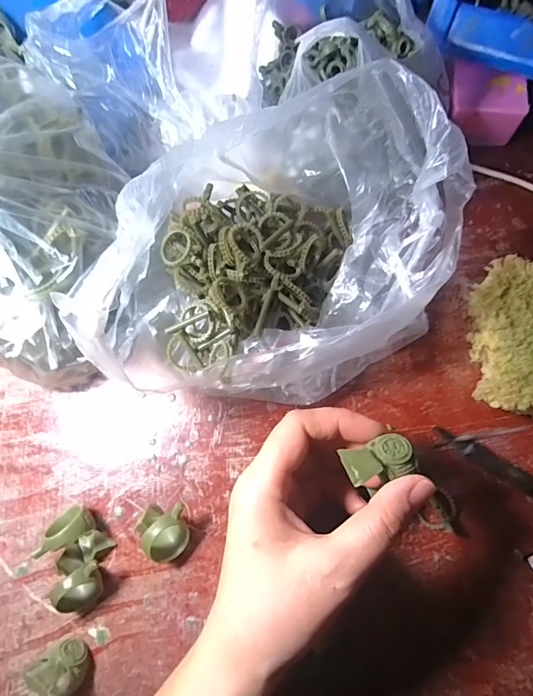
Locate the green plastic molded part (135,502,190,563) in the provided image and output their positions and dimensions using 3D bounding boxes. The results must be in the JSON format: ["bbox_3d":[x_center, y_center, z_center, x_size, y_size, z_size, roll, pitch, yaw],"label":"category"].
[{"bbox_3d":[-0.062,0.109,0.252,0.024,0.025,0.033,-39,76,-8],"label":"green plastic molded part"}]

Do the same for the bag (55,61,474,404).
[{"bbox_3d":[-0.005,-0.054,0.249,0.226,0.114,0.188,-42,76,-9],"label":"bag"}]

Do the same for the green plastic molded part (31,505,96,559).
[{"bbox_3d":[-0.120,0.108,0.252,0.030,0.029,0.019,-24,74,-4],"label":"green plastic molded part"}]

